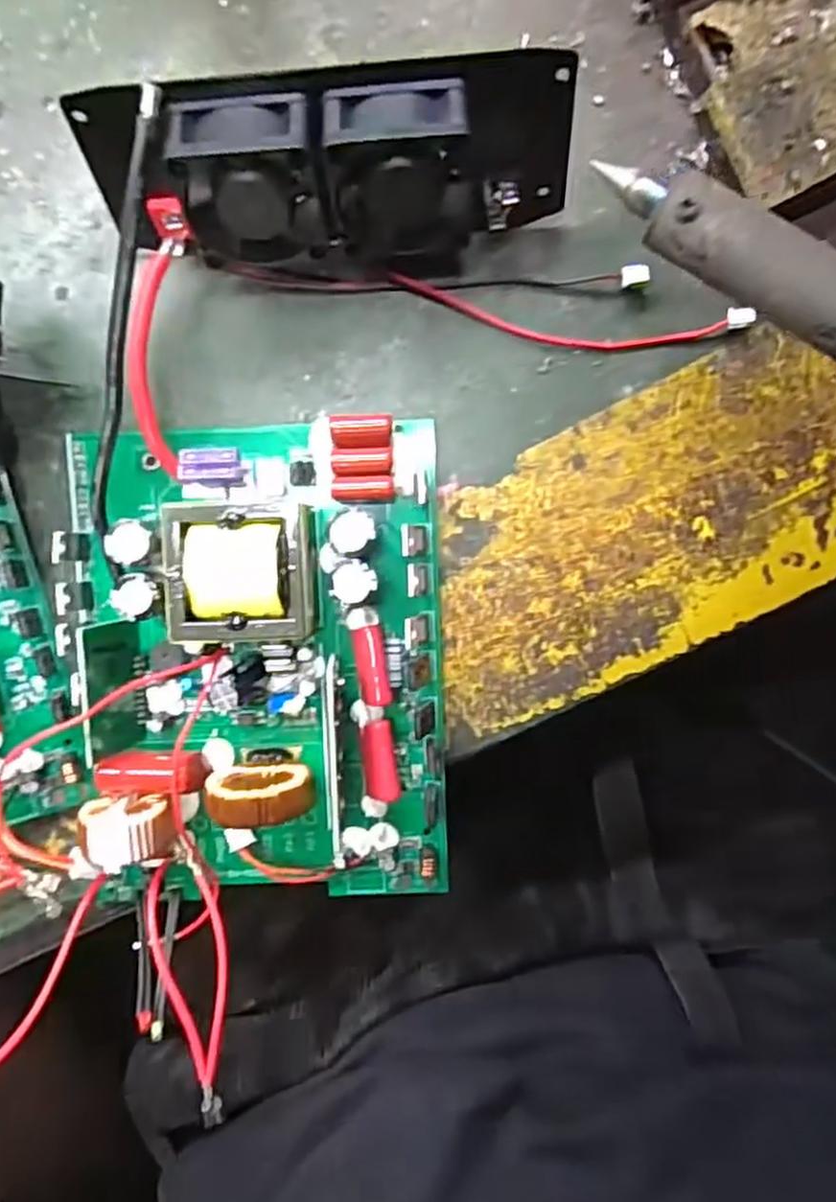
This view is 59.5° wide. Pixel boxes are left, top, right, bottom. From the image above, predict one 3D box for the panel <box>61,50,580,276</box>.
[{"bbox_3d":[-0.023,-0.124,0.217,0.136,0.057,0.032,-7,74,0],"label":"panel"}]

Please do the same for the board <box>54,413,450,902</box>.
[{"bbox_3d":[-0.054,0.027,0.248,0.125,0.035,0.168,-3,97,1],"label":"board"}]

